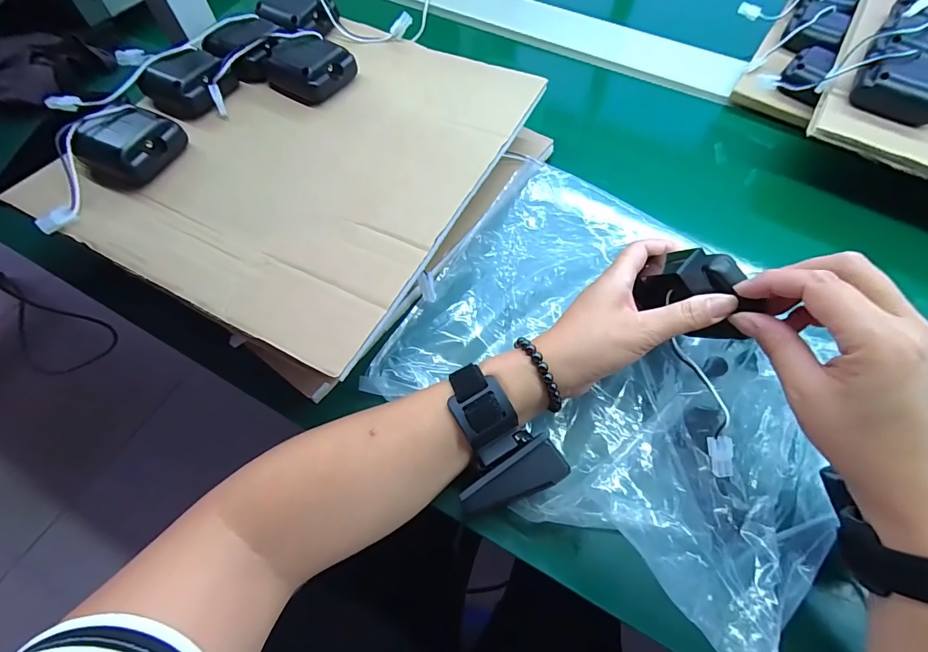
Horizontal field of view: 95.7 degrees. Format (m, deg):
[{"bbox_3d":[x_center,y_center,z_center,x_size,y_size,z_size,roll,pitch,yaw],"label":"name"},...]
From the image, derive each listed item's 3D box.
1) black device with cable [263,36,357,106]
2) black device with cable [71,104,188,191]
[{"bbox_3d":[-0.151,-0.249,0.405,0.070,0.028,0.064,27,67,14],"label":"black device with cable"},{"bbox_3d":[-0.280,-0.149,0.352,0.059,0.033,0.071,21,66,11],"label":"black device with cable"}]

